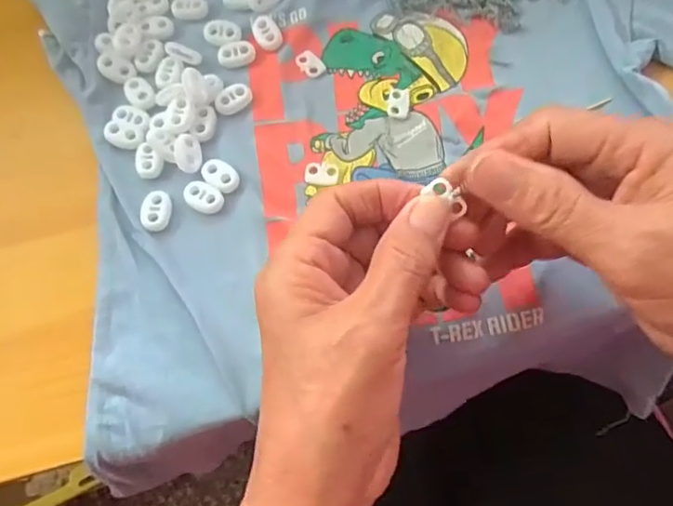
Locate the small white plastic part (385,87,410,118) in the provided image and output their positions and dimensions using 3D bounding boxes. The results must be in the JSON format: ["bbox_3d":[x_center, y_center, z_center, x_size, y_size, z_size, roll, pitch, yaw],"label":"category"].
[{"bbox_3d":[0.035,-0.088,0.317,0.013,0.004,0.019,4,72,4],"label":"small white plastic part"}]

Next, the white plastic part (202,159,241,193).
[{"bbox_3d":[-0.064,-0.043,0.305,0.023,0.004,0.016,38,77,13],"label":"white plastic part"}]

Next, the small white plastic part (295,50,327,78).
[{"bbox_3d":[-0.015,-0.113,0.328,0.019,0.004,0.013,43,78,14],"label":"small white plastic part"}]

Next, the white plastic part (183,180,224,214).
[{"bbox_3d":[-0.072,-0.030,0.301,0.022,0.005,0.015,26,75,10],"label":"white plastic part"}]

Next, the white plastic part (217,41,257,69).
[{"bbox_3d":[-0.060,-0.119,0.329,0.022,0.004,0.016,-15,72,-3],"label":"white plastic part"}]

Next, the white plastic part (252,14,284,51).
[{"bbox_3d":[-0.042,-0.134,0.333,0.015,0.004,0.026,-23,73,-5],"label":"white plastic part"}]

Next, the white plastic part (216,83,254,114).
[{"bbox_3d":[-0.059,-0.089,0.320,0.022,0.006,0.014,-39,75,-10],"label":"white plastic part"}]

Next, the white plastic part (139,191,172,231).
[{"bbox_3d":[-0.097,-0.023,0.298,0.016,0.005,0.022,-5,72,1],"label":"white plastic part"}]

